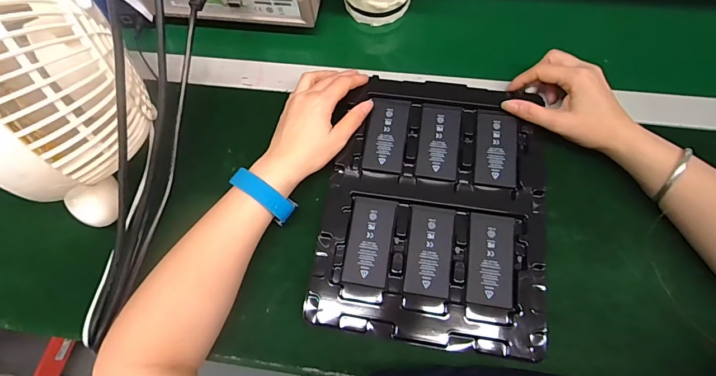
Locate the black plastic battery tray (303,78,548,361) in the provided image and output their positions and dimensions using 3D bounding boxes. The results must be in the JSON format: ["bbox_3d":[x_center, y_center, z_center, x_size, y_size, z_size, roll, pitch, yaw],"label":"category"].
[{"bbox_3d":[0.077,0.013,0.383,0.217,0.032,0.273,8,70,2],"label":"black plastic battery tray"}]

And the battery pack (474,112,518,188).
[{"bbox_3d":[0.147,-0.043,0.393,0.042,0.008,0.083,6,70,1],"label":"battery pack"}]

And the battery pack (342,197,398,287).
[{"bbox_3d":[0.012,0.053,0.374,0.044,0.008,0.086,9,70,2],"label":"battery pack"}]

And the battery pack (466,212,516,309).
[{"bbox_3d":[0.129,0.068,0.360,0.043,0.004,0.087,8,70,2],"label":"battery pack"}]

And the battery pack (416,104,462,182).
[{"bbox_3d":[0.088,-0.051,0.403,0.043,0.010,0.088,8,70,2],"label":"battery pack"}]

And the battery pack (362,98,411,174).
[{"bbox_3d":[0.032,-0.058,0.409,0.042,0.009,0.086,8,70,2],"label":"battery pack"}]

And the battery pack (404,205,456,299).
[{"bbox_3d":[0.071,0.061,0.368,0.044,0.008,0.086,8,70,2],"label":"battery pack"}]

